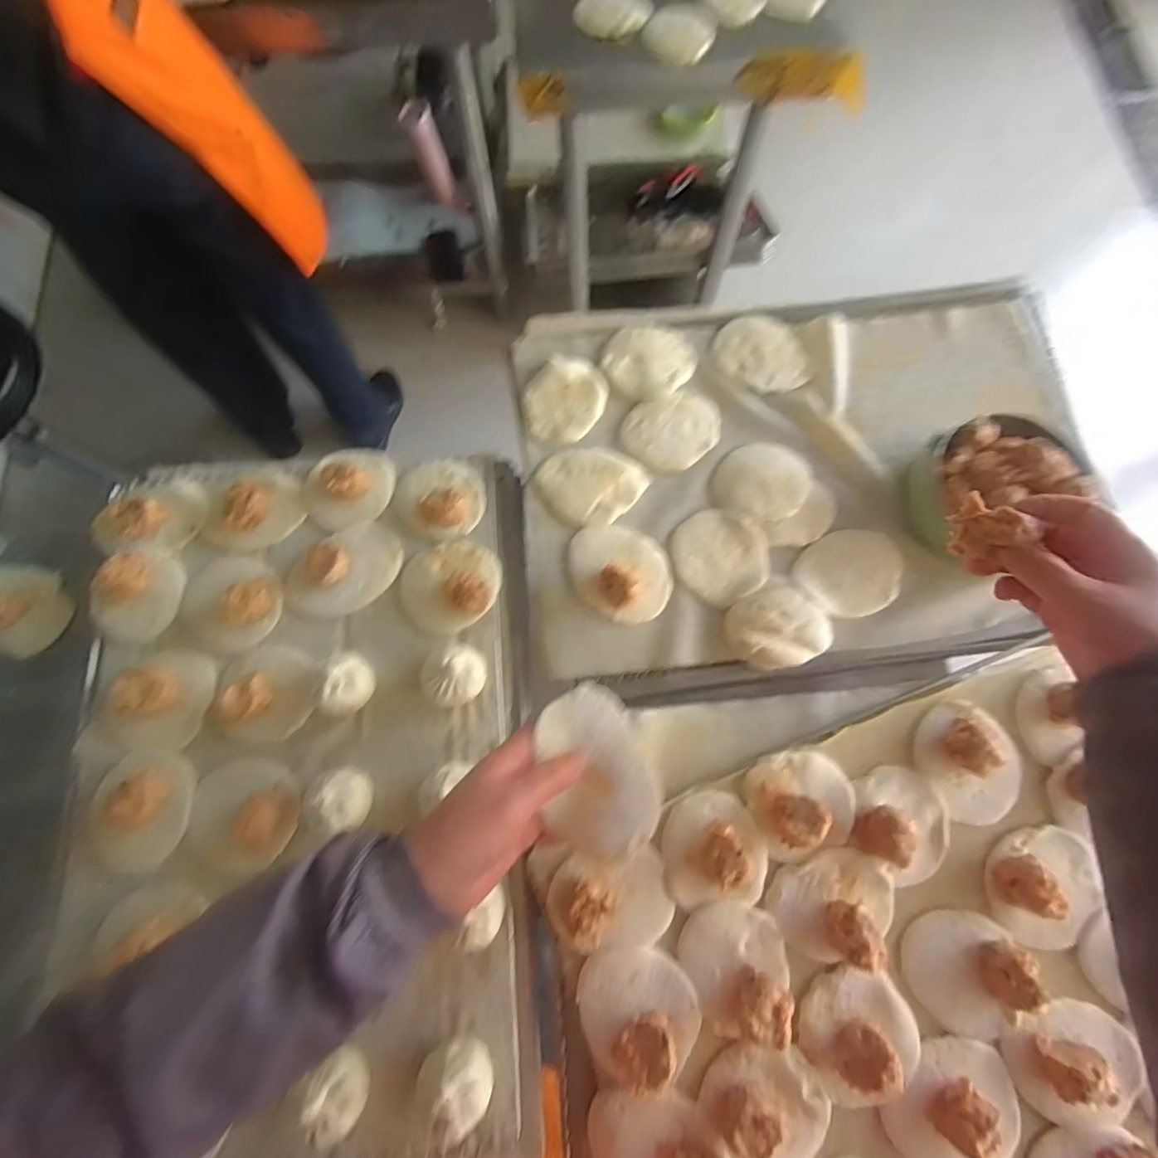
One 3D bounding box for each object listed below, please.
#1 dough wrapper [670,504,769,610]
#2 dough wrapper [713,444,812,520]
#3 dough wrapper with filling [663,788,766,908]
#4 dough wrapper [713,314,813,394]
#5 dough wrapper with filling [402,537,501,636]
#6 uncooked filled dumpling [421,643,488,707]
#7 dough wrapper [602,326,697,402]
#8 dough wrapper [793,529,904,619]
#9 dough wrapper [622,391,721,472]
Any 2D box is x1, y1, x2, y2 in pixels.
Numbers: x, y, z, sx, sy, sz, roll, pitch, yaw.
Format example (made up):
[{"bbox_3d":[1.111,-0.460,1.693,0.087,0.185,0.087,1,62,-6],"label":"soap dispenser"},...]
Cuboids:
[{"bbox_3d":[0.141,-0.025,0.514,0.091,0.014,0.094,0,74,-1],"label":"dough wrapper"},{"bbox_3d":[0.188,-0.100,0.529,0.090,0.016,0.087,24,75,6],"label":"dough wrapper"},{"bbox_3d":[0.115,0.225,0.430,0.085,0.039,0.088,-5,74,-3],"label":"dough wrapper with filling"},{"bbox_3d":[0.197,-0.245,0.570,0.087,0.014,0.098,-21,76,-7],"label":"dough wrapper"},{"bbox_3d":[-0.128,0.004,0.509,0.100,0.035,0.090,-24,76,-8],"label":"dough wrapper with filling"},{"bbox_3d":[-0.116,0.087,0.476,0.059,0.043,0.054,0,74,-1],"label":"uncooked filled dumpling"},{"bbox_3d":[0.075,-0.236,0.562,0.092,0.010,0.087,0,74,-1],"label":"dough wrapper"},{"bbox_3d":[0.271,-0.007,0.512,0.110,0.011,0.084,-27,76,-9],"label":"dough wrapper"},{"bbox_3d":[0.100,-0.156,0.548,0.103,0.009,0.079,-16,75,-6],"label":"dough wrapper"}]

